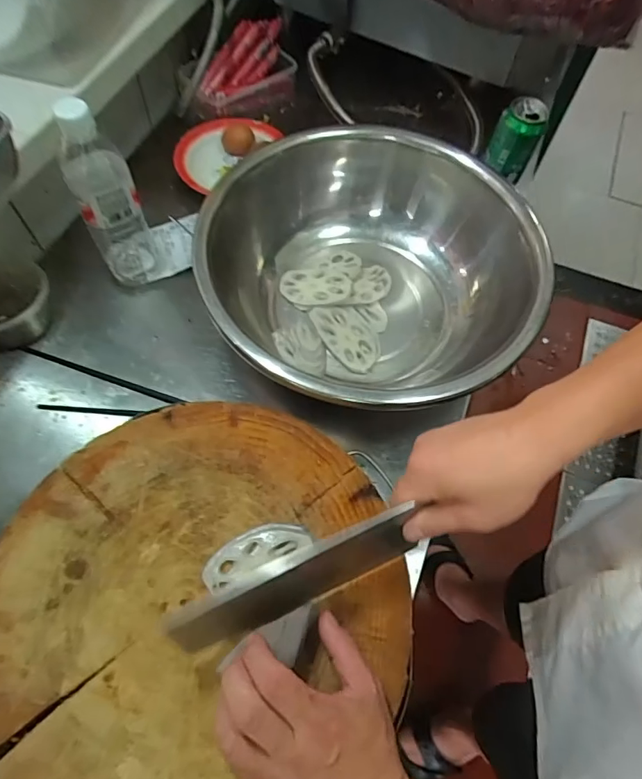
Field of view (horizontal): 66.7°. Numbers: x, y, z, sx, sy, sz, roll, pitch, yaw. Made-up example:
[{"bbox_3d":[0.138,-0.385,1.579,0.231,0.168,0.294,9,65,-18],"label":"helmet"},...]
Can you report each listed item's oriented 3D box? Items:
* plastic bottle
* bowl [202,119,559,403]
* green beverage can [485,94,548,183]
[{"bbox_3d":[-0.241,-0.212,0.554,0.065,0.237,0.060,-23,67,-14],"label":"plastic bottle"},{"bbox_3d":[0.057,-0.129,0.585,0.354,0.143,0.376,1,63,-2],"label":"bowl"},{"bbox_3d":[0.284,-0.362,0.711,0.061,0.096,0.056,-11,64,-8],"label":"green beverage can"}]

